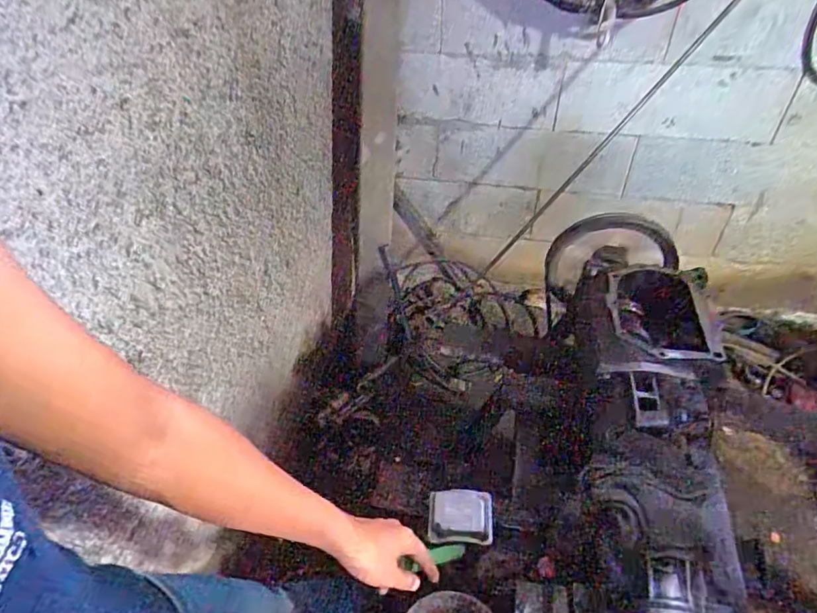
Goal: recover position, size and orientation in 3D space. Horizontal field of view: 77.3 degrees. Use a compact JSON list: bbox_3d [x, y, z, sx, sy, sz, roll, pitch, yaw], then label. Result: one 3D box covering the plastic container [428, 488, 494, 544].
[{"bbox_3d":[0.073,0.294,0.719,0.088,0.024,0.074,2,44,3],"label":"plastic container"}]

